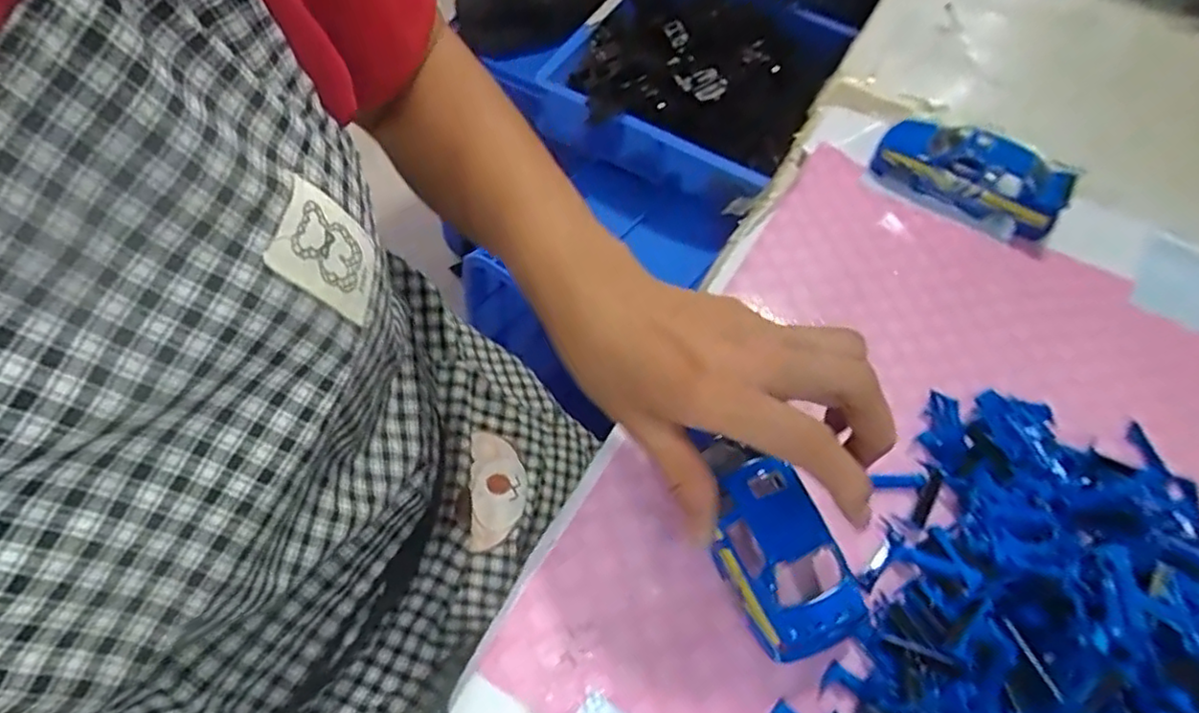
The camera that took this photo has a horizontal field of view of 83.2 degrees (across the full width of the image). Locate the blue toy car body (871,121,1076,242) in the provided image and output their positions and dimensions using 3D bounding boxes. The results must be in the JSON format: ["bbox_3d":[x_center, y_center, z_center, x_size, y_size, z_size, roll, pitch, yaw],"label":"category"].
[{"bbox_3d":[0.263,-0.134,0.476,0.123,0.030,0.053,29,60,11],"label":"blue toy car body"}]

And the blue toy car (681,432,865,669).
[{"bbox_3d":[0.078,0.079,0.319,0.050,0.042,0.111,-9,47,-11],"label":"blue toy car"}]

